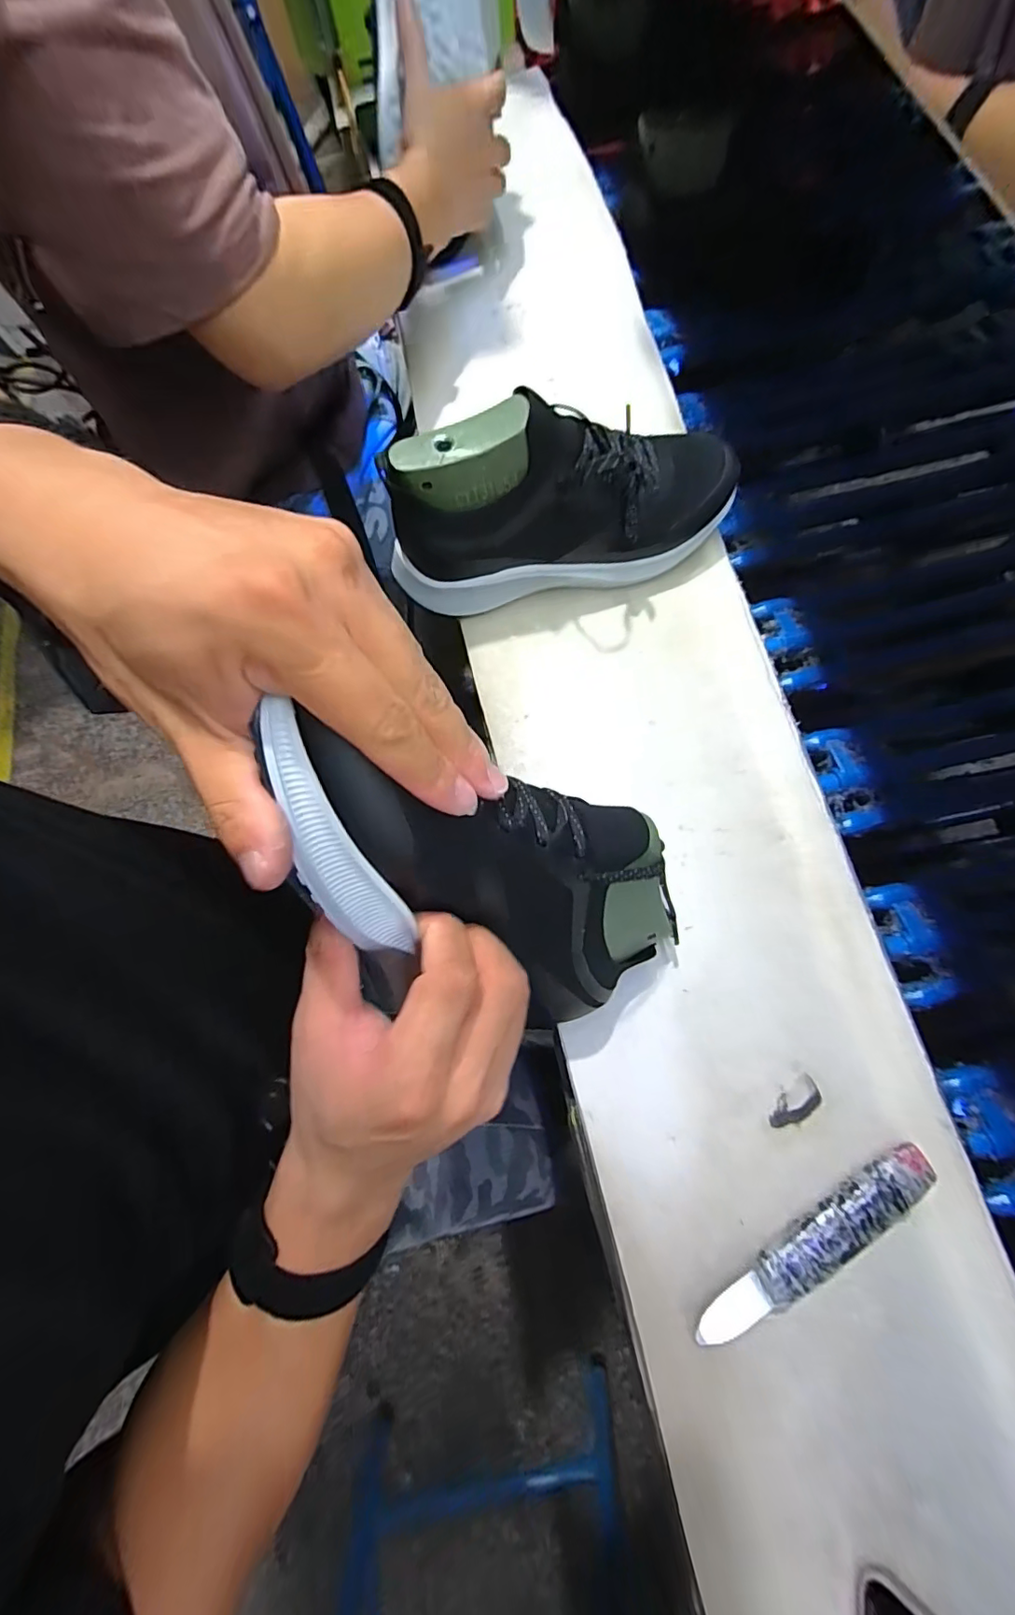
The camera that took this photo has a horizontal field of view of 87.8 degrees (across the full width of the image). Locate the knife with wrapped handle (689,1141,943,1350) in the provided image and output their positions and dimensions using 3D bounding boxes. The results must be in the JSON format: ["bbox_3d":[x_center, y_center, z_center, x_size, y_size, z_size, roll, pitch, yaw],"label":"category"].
[{"bbox_3d":[0.182,0.259,0.310,0.164,0.018,0.029,-36,74,-5],"label":"knife with wrapped handle"}]

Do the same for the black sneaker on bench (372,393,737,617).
[{"bbox_3d":[0.042,-0.226,0.397,0.269,0.129,0.085,-20,74,-1],"label":"black sneaker on bench"}]

